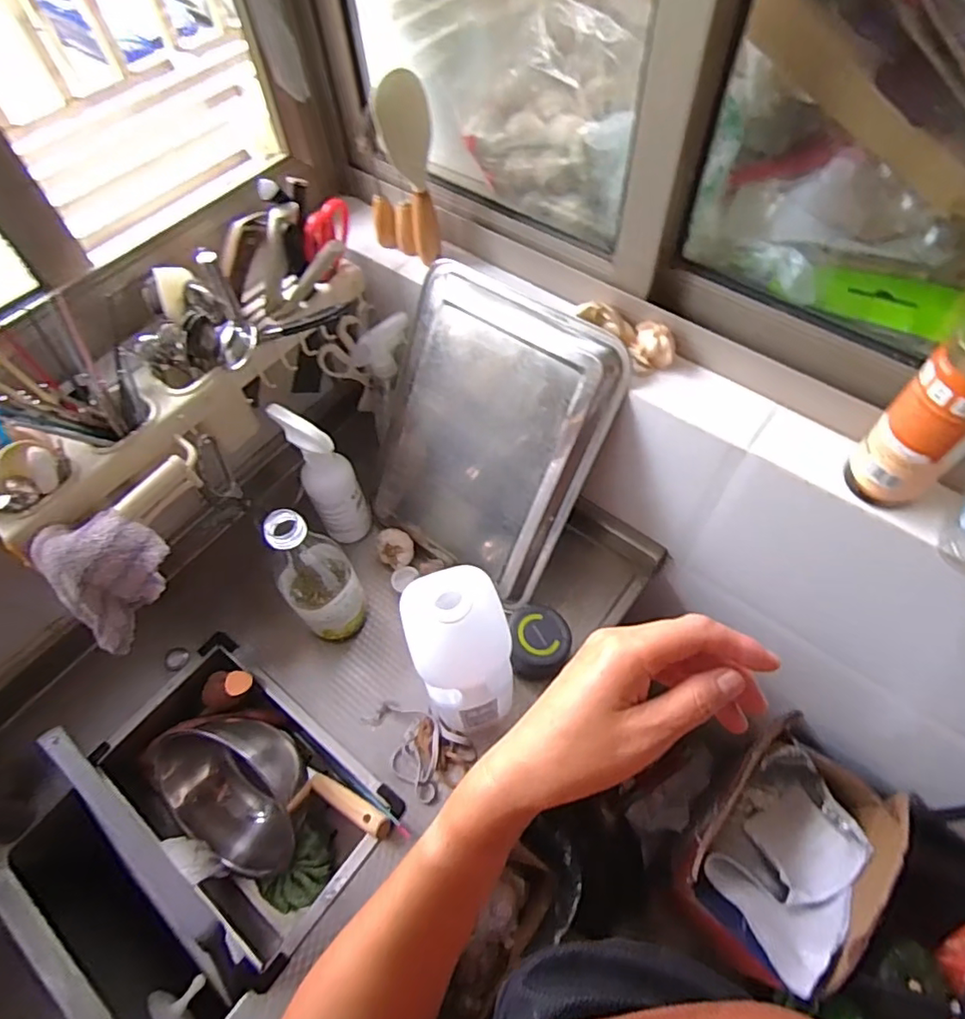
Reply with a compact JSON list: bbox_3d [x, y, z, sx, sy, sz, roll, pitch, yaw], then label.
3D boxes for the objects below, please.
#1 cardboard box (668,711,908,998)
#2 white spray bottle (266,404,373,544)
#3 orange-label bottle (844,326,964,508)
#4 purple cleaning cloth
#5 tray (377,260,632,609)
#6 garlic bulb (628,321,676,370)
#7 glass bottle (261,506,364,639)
[{"bbox_3d":[0.436,0.491,0.851,0.212,0.176,0.297,39,68,23],"label":"cardboard box"},{"bbox_3d":[-0.205,-0.043,0.778,0.072,0.215,0.087,-22,60,-10],"label":"white spray bottle"},{"bbox_3d":[0.364,-0.077,0.454,0.061,0.199,0.065,-35,63,-17],"label":"orange-label bottle"},{"bbox_3d":[-0.397,0.075,0.631,0.129,0.139,0.076,-35,63,-17],"label":"purple cleaning cloth"},{"bbox_3d":[0.002,-0.089,0.743,0.292,0.365,0.054,31,34,23],"label":"tray"},{"bbox_3d":[0.184,-0.178,0.625,0.045,0.031,0.043,16,61,12],"label":"garlic bulb"},{"bbox_3d":[-0.201,0.089,0.712,0.089,0.252,0.073,-37,64,-18],"label":"glass bottle"}]

